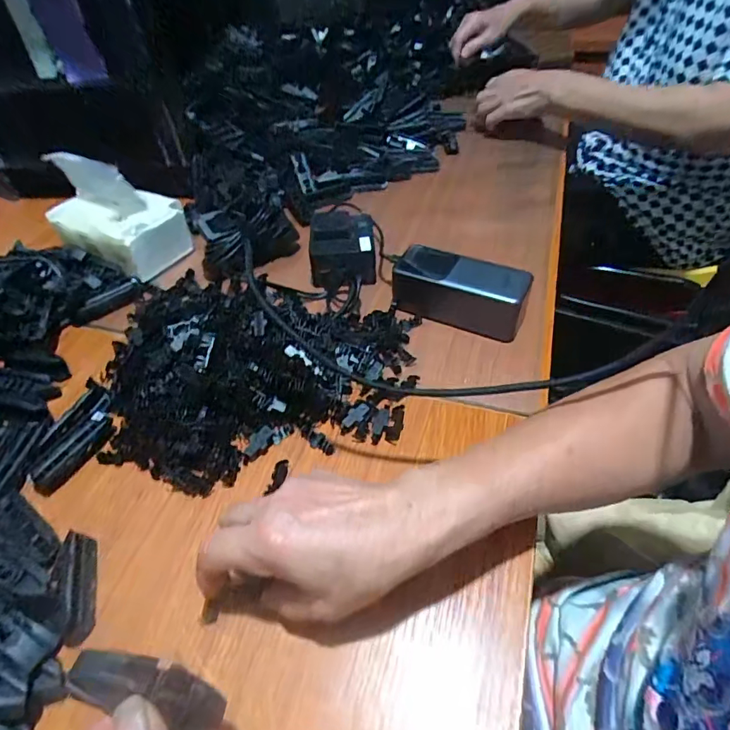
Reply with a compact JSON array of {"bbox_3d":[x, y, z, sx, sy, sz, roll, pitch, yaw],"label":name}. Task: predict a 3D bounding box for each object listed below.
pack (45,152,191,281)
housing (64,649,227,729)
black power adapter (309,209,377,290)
[{"bbox_3d":[-0.290,-0.183,0.547,0.141,0.096,0.094,19,52,19],"label":"pack"},{"bbox_3d":[-0.100,0.152,0.225,0.071,0.009,0.023,25,49,-12],"label":"housing"},{"bbox_3d":[-0.025,-0.128,0.528,0.070,0.051,0.083,-3,49,0],"label":"black power adapter"}]

